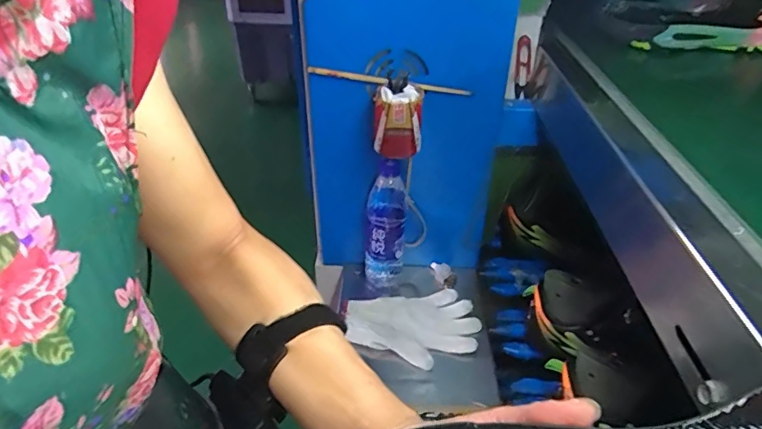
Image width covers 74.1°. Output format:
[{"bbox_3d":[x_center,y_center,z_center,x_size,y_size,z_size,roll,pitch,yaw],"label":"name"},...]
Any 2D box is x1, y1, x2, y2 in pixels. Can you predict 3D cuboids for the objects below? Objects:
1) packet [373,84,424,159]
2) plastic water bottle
[{"bbox_3d":[0.025,-0.129,0.701,0.065,0.089,0.058,1,33,5],"label":"packet"},{"bbox_3d":[0.007,0.016,0.816,0.066,0.229,0.060,-1,33,2],"label":"plastic water bottle"}]

